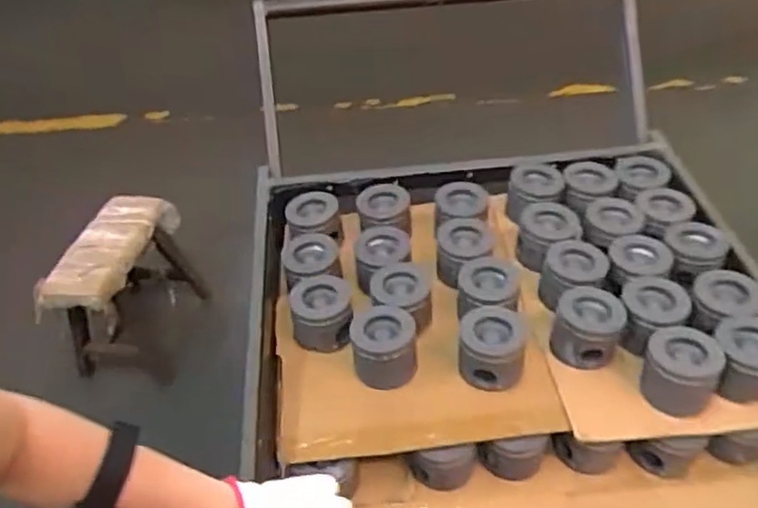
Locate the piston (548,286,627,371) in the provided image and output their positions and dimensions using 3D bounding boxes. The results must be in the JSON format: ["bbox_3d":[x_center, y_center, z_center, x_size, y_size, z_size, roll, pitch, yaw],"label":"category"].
[{"bbox_3d":[0.294,0.102,0.939,0.095,0.066,0.103,12,45,19],"label":"piston"}]

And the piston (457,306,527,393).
[{"bbox_3d":[0.156,0.128,0.912,0.090,0.067,0.095,-3,43,3],"label":"piston"}]

